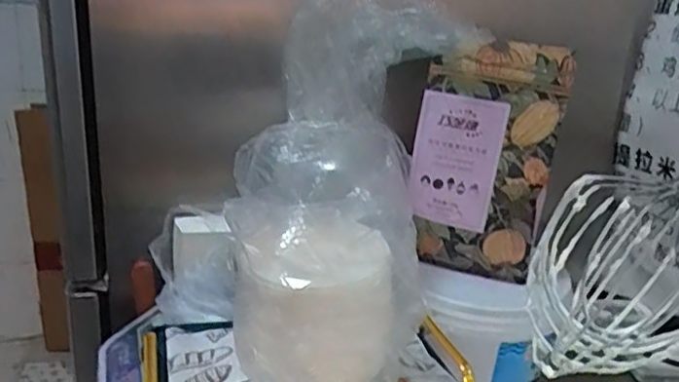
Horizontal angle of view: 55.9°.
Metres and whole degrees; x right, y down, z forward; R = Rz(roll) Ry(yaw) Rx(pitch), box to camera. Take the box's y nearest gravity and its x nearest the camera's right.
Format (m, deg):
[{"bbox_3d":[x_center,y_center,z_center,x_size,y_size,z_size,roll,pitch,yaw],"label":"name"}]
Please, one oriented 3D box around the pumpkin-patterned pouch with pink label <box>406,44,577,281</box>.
[{"bbox_3d":[0.174,-0.036,0.787,0.172,0.270,0.063,9,19,16],"label":"pumpkin-patterned pouch with pink label"}]

